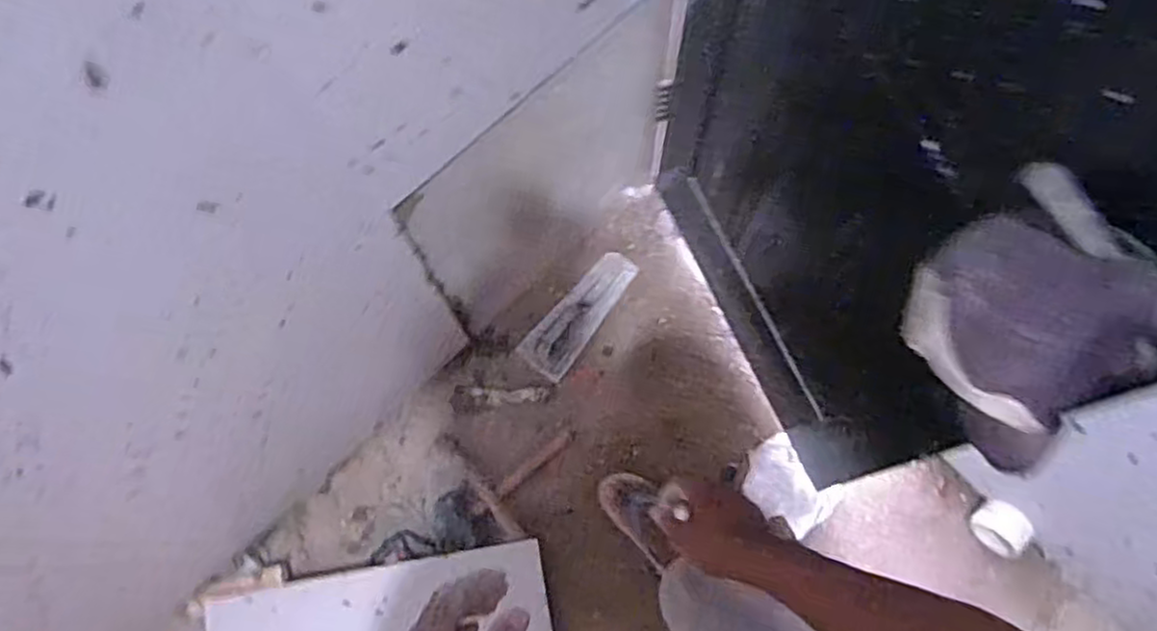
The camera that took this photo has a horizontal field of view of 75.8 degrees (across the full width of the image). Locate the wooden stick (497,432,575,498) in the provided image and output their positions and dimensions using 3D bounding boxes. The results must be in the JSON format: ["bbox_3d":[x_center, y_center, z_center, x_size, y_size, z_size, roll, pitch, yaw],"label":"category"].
[{"bbox_3d":[-0.084,0.288,1.450,0.183,0.011,0.023,-37,75,-10],"label":"wooden stick"}]

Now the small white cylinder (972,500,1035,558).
[{"bbox_3d":[0.778,0.391,1.362,0.089,0.069,0.073,41,78,13],"label":"small white cylinder"}]

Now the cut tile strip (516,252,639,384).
[{"bbox_3d":[0.001,-0.007,1.549,0.105,0.020,0.300,34,76,11],"label":"cut tile strip"}]

